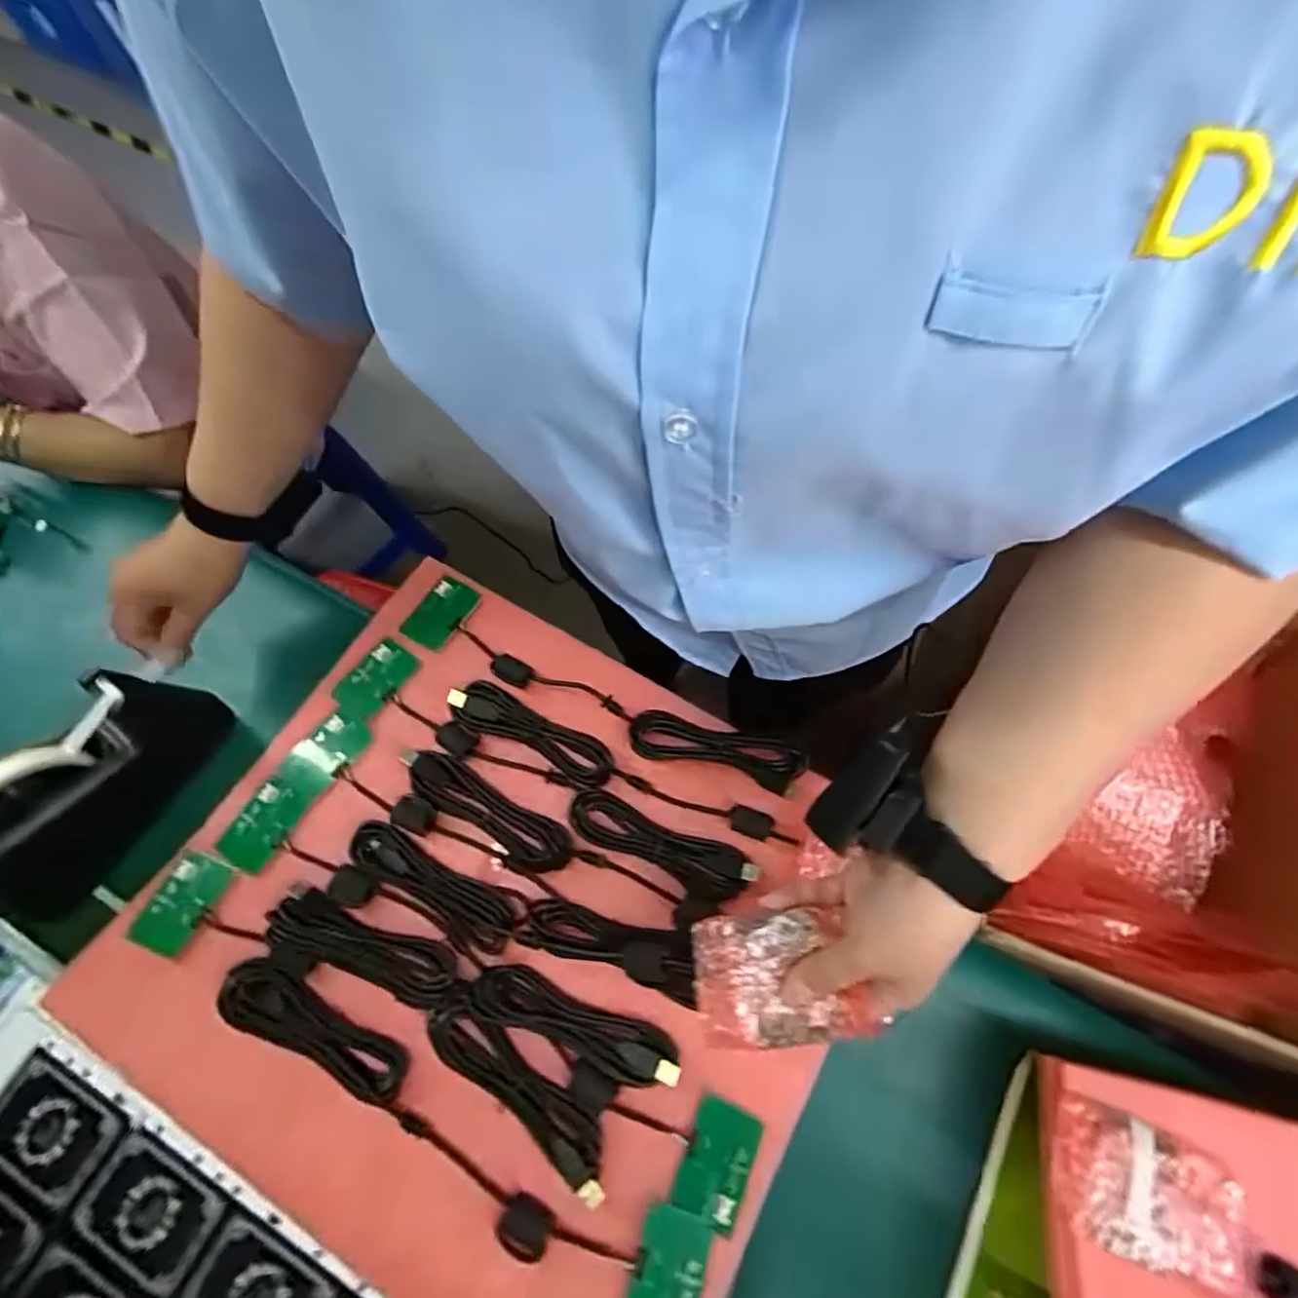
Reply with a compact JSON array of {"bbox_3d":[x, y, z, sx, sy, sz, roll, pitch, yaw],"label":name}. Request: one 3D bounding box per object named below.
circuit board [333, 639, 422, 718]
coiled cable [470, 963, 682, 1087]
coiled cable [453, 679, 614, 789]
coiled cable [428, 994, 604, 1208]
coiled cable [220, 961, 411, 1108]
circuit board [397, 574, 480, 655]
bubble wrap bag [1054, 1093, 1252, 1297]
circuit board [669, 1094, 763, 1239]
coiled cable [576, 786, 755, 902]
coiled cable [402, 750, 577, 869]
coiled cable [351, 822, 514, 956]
[{"bbox_3d":[-0.240,0.026,0.548,0.046,0.008,0.069,34,73,12],"label":"circuit board"},{"bbox_3d":[-0.054,0.268,0.445,0.155,0.017,0.037,20,70,7],"label":"coiled cable"},{"bbox_3d":[-0.098,0.069,0.513,0.147,0.020,0.040,28,71,10],"label":"coiled cable"},{"bbox_3d":[-0.089,0.302,0.427,0.156,0.014,0.034,37,73,13],"label":"coiled cable"},{"bbox_3d":[-0.237,0.268,0.440,0.146,0.022,0.036,27,71,10],"label":"coiled cable"},{"bbox_3d":[-0.192,-0.034,0.572,0.043,0.008,0.066,30,72,11],"label":"circuit board"},{"bbox_3d":[0.294,0.323,0.372,0.099,0.034,0.071,19,70,7],"label":"bubble wrap bag"},{"bbox_3d":[0.046,0.345,0.422,0.044,0.005,0.065,22,70,8],"label":"circuit board"},{"bbox_3d":[0.008,0.151,0.484,0.146,0.018,0.038,20,70,8],"label":"coiled cable"},{"bbox_3d":[-0.132,0.127,0.495,0.154,0.017,0.038,30,72,11],"label":"coiled cable"},{"bbox_3d":[-0.166,0.181,0.481,0.144,0.020,0.037,30,72,11],"label":"coiled cable"}]

